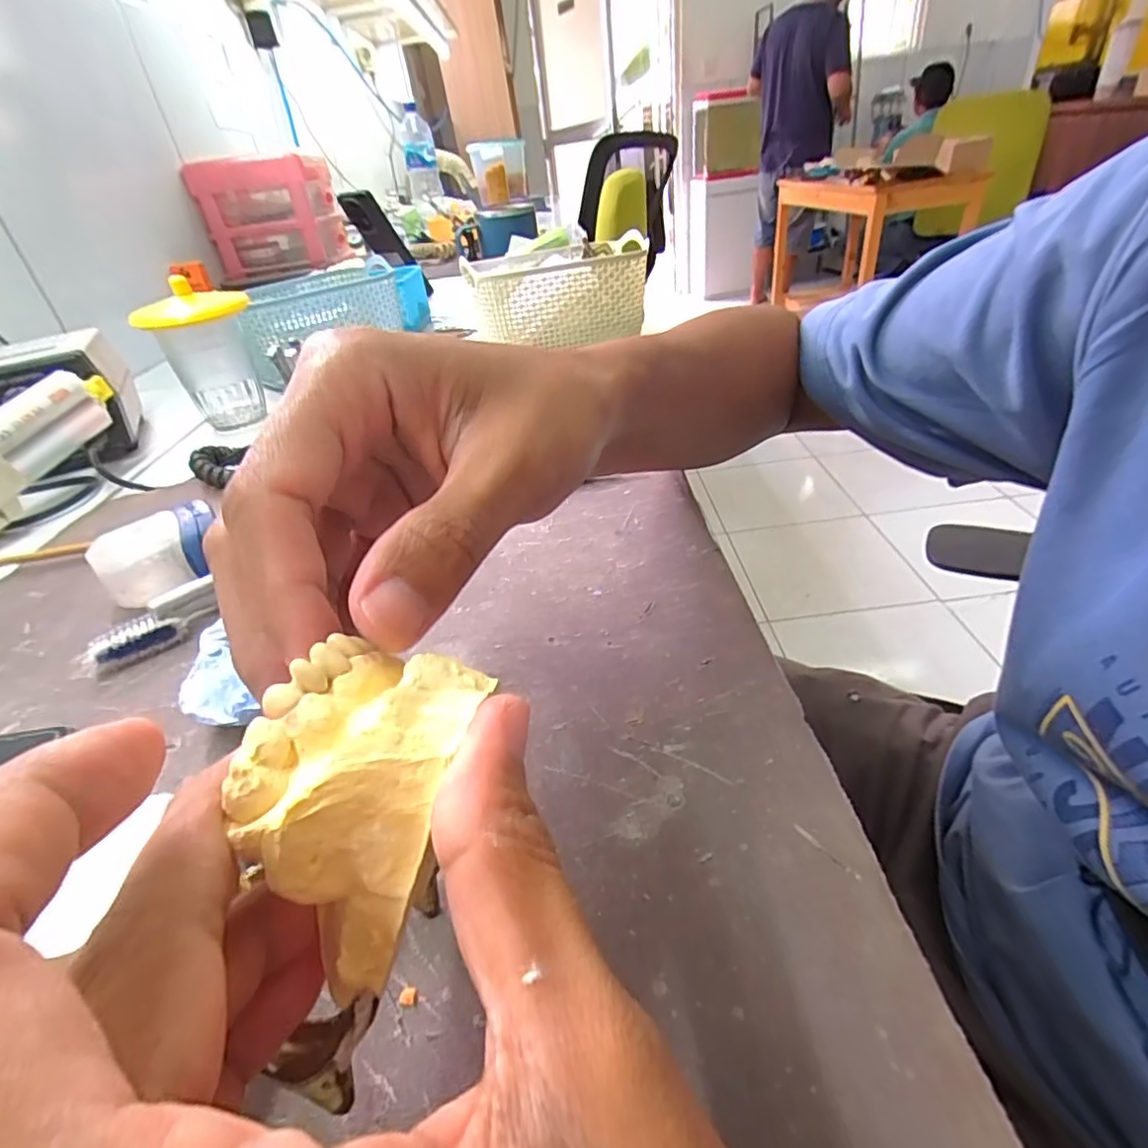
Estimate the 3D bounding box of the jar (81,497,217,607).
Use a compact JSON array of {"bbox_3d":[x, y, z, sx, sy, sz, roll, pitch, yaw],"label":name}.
[{"bbox_3d":[-0.203,-0.007,0.294,0.054,0.037,0.048,-20,38,-18],"label":"jar"}]

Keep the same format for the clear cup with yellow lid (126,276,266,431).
[{"bbox_3d":[-0.306,-0.186,0.504,0.078,0.105,0.100,-19,37,-16],"label":"clear cup with yellow lid"}]

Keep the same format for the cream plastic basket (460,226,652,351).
[{"bbox_3d":[-0.023,-0.272,0.584,0.151,0.075,0.128,-17,37,-14],"label":"cream plastic basket"}]

